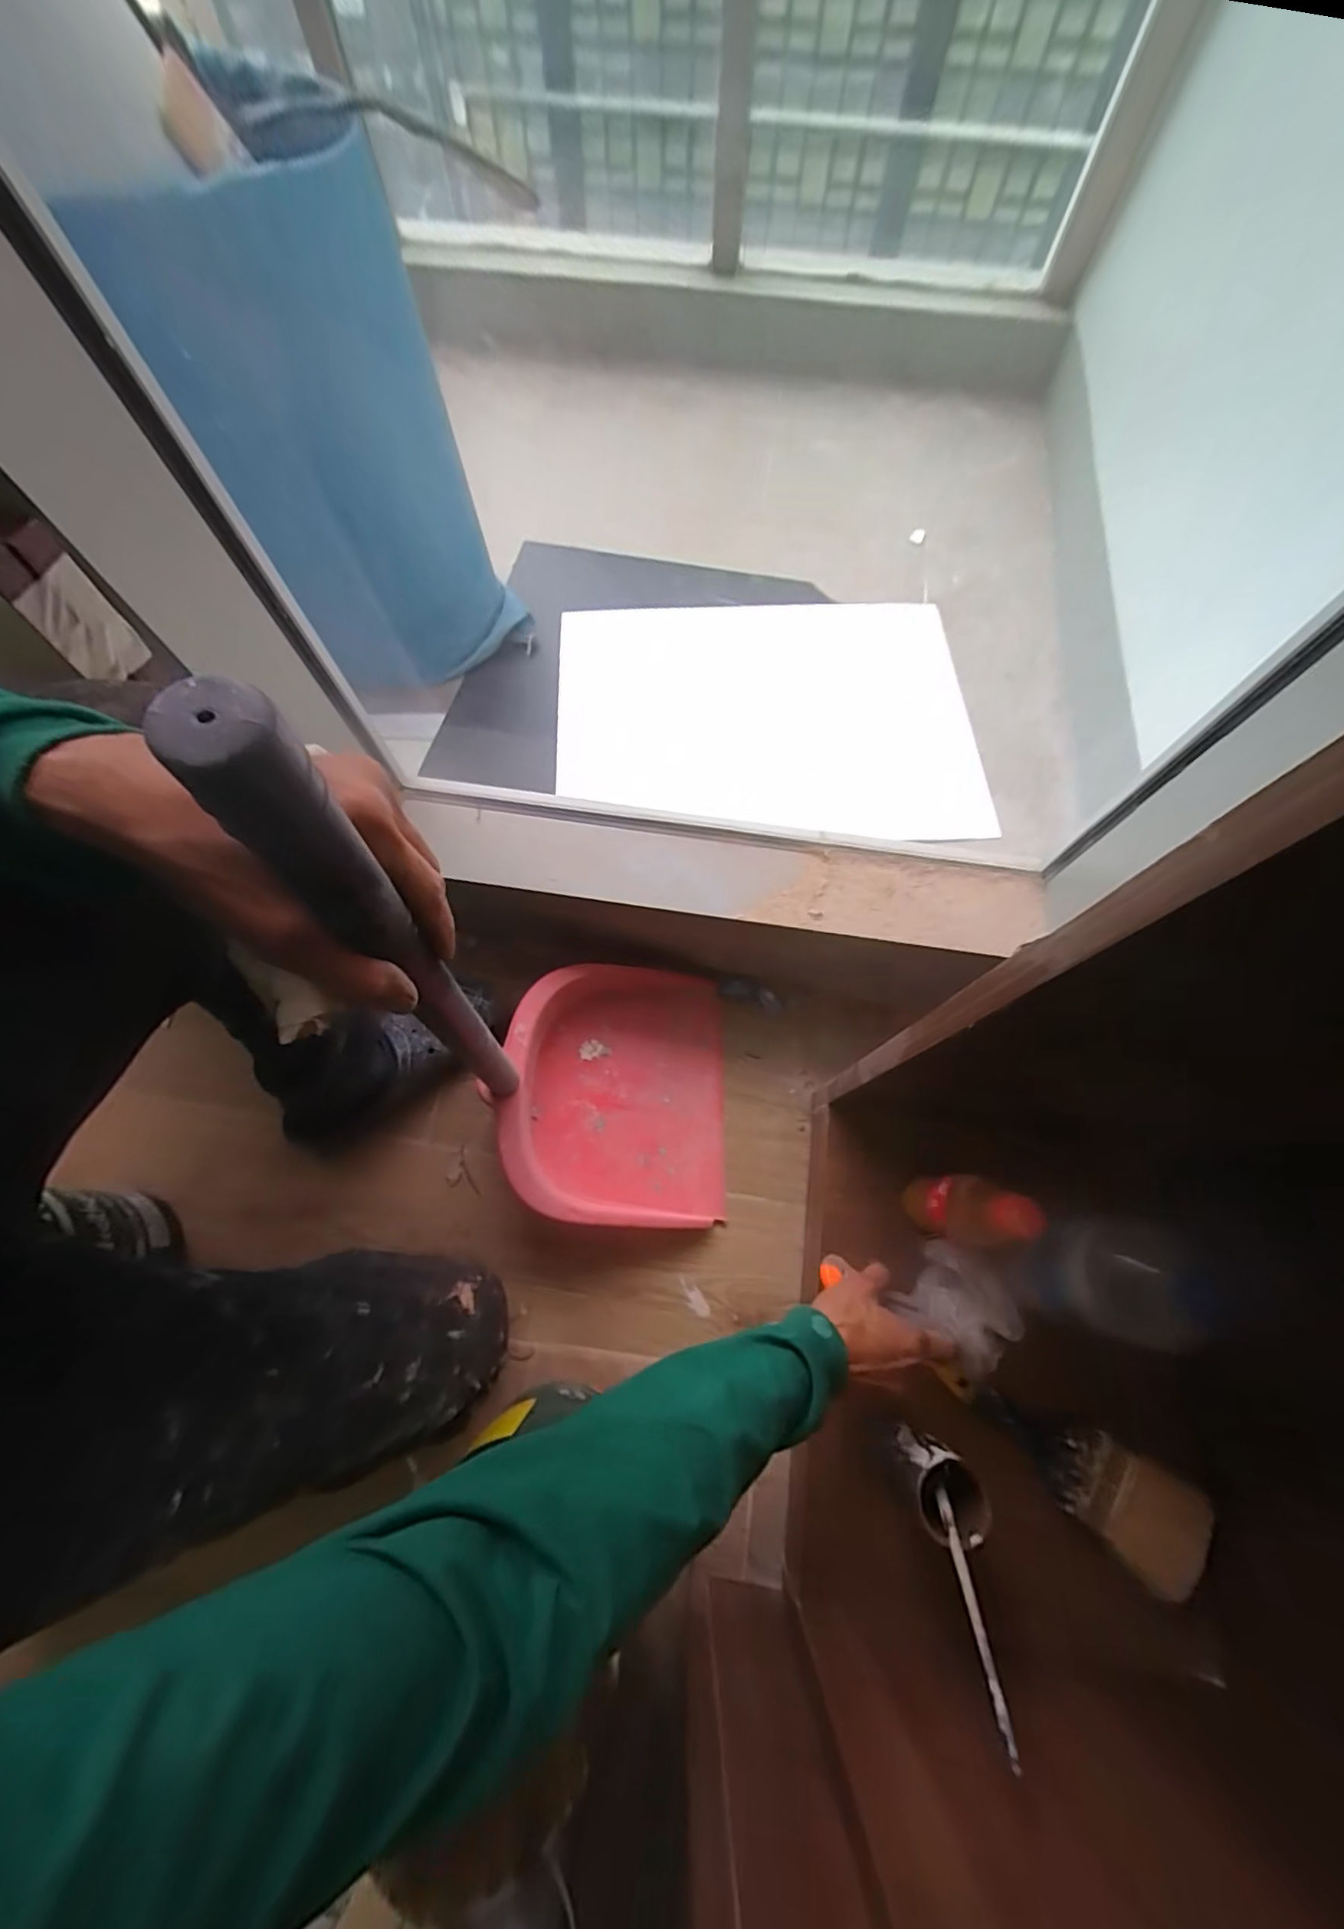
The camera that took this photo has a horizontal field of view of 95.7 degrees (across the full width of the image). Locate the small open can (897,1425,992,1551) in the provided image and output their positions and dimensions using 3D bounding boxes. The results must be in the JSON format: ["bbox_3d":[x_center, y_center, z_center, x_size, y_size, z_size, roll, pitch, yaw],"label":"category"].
[{"bbox_3d":[0.204,0.405,0.477,0.053,0.078,0.051,0,70,0],"label":"small open can"}]

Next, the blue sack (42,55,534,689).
[{"bbox_3d":[-0.376,-0.584,0.723,0.267,0.480,0.151,-34,73,-12],"label":"blue sack"}]

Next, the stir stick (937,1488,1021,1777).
[{"bbox_3d":[0.197,0.421,0.396,0.009,0.143,0.009,15,103,5],"label":"stir stick"}]

